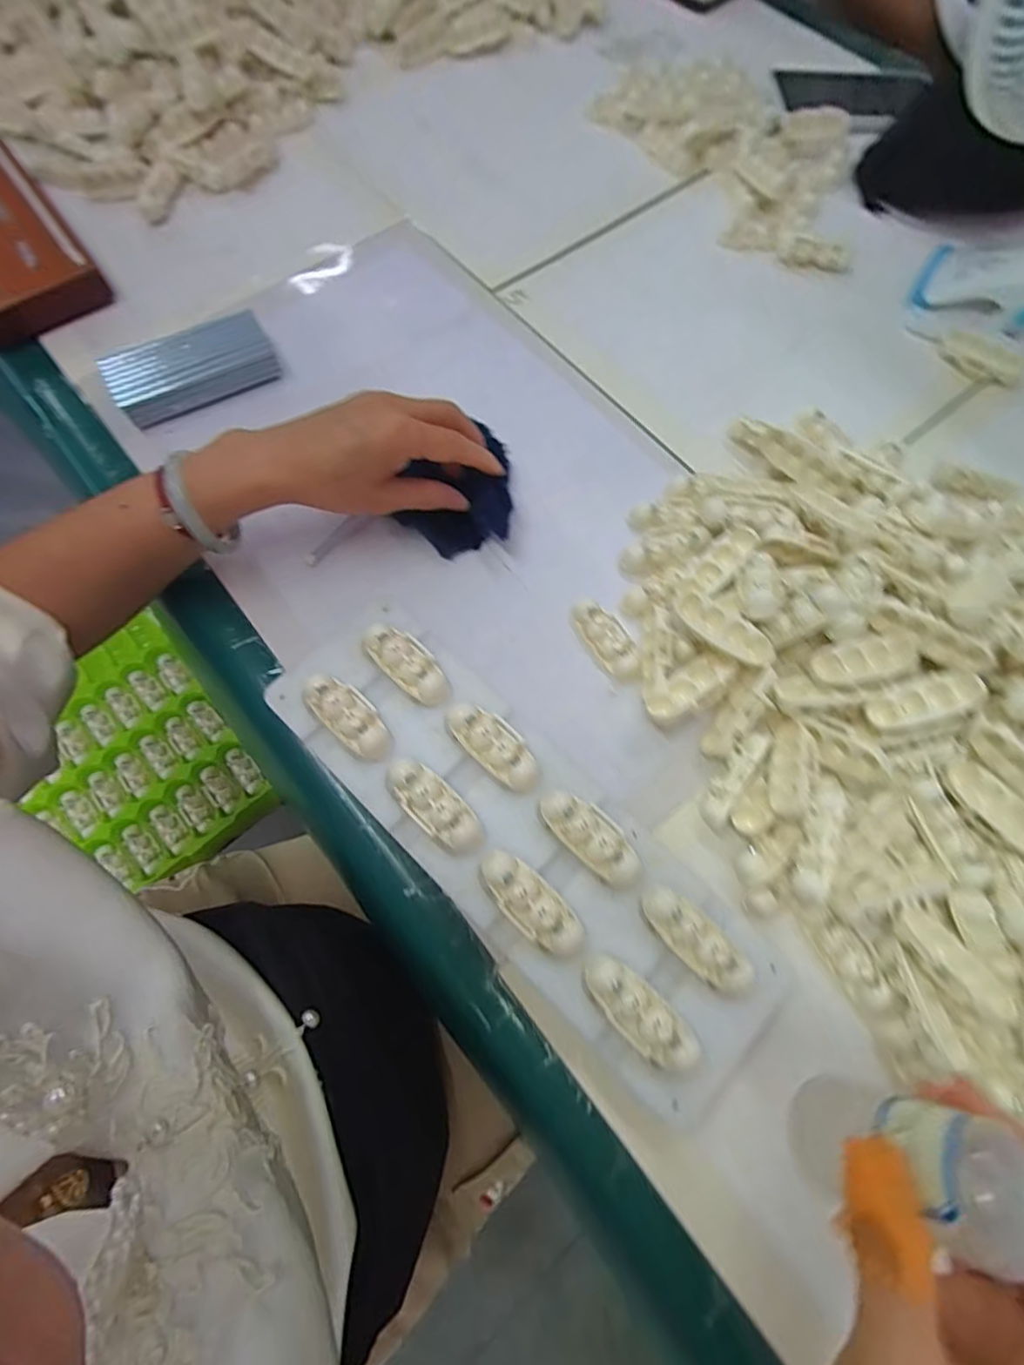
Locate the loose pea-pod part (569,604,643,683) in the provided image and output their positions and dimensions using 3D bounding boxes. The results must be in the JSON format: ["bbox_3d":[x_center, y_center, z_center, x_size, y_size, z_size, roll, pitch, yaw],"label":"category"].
[{"bbox_3d":[0.063,-0.027,0.383,0.026,0.013,0.057,-30,73,-11],"label":"loose pea-pod part"}]

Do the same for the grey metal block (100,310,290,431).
[{"bbox_3d":[-0.238,-0.235,0.448,0.117,0.036,0.049,-25,72,-9],"label":"grey metal block"}]

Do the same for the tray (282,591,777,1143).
[{"bbox_3d":[-0.001,0.083,0.329,0.099,0.033,0.304,-43,75,-15],"label":"tray"}]

